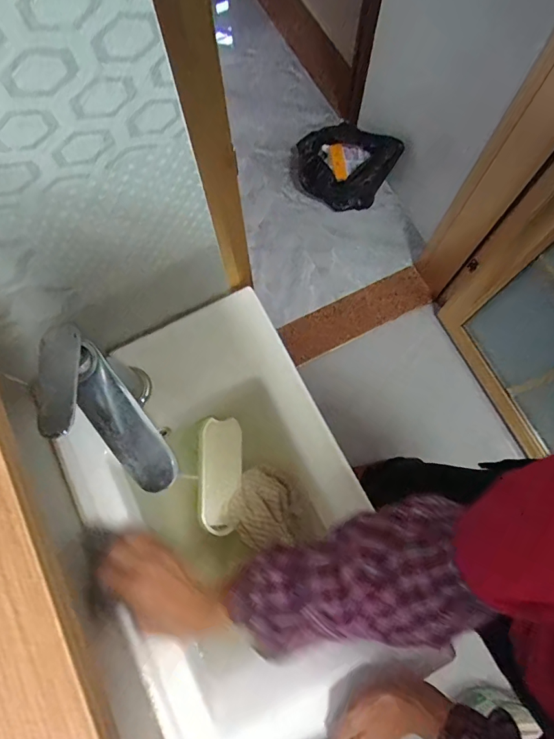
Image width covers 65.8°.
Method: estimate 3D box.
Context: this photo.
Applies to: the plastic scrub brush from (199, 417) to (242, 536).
[{"bbox_3d":[-0.073,0.137,0.556,0.052,0.021,0.143,-2,76,1],"label":"plastic scrub brush"}]

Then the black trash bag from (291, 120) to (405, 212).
[{"bbox_3d":[0.205,-0.664,1.387,0.325,0.194,0.200,27,78,8],"label":"black trash bag"}]

